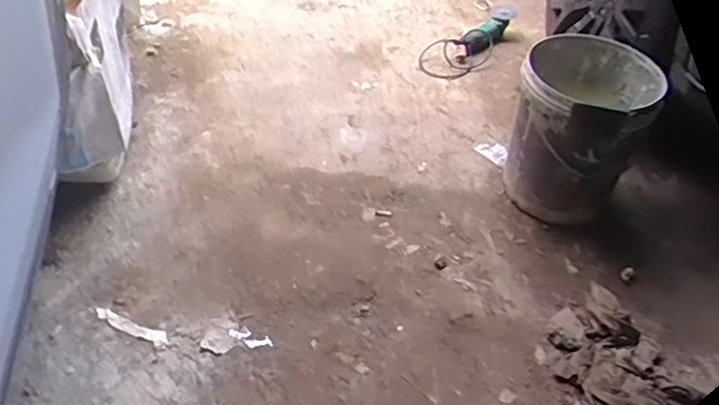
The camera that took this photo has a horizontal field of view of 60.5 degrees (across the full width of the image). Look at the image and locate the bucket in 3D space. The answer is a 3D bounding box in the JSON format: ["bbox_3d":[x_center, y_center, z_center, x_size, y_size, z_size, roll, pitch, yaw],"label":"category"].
[{"bbox_3d":[0.484,-0.151,1.417,0.274,0.384,0.286,3,43,-3],"label":"bucket"}]

